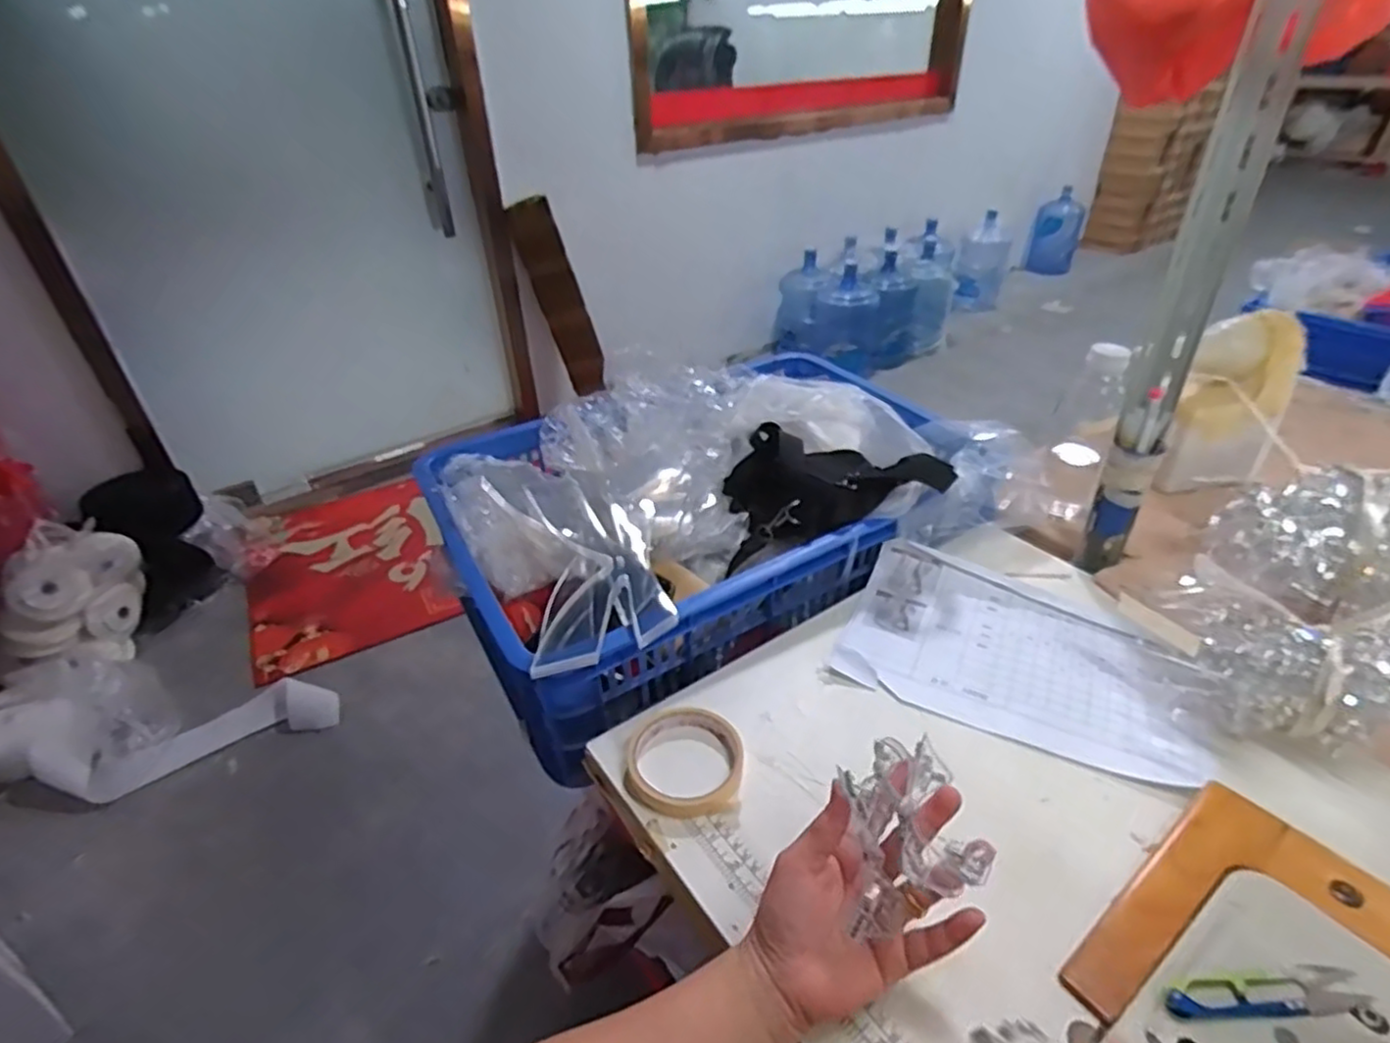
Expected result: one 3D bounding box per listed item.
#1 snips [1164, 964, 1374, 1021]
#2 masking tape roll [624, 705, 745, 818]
[{"bbox_3d":[0.318,0.264,0.386,0.104,0.008,0.024,-3,35,-2],"label":"snips"},{"bbox_3d":[-0.008,0.184,0.540,0.090,0.015,0.096,-1,35,1],"label":"masking tape roll"}]

